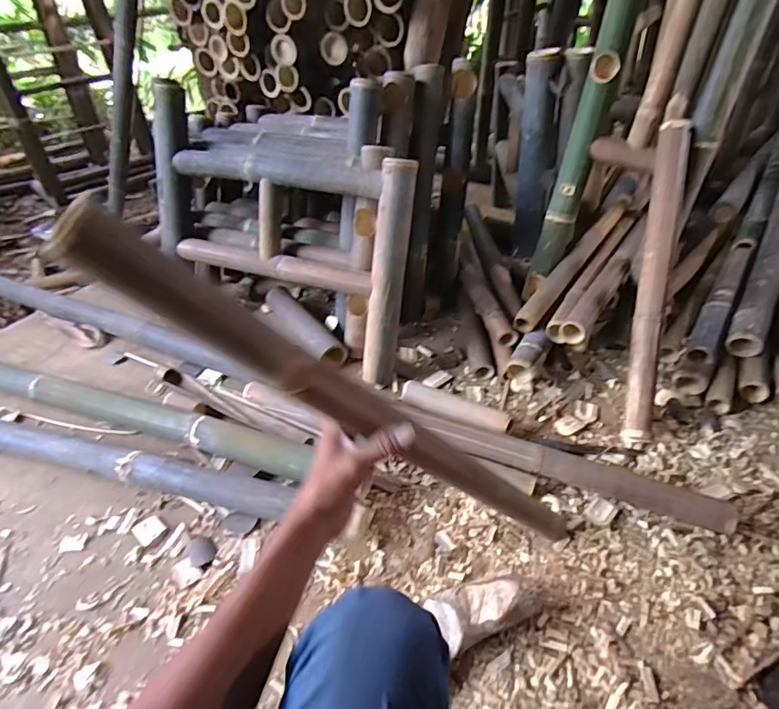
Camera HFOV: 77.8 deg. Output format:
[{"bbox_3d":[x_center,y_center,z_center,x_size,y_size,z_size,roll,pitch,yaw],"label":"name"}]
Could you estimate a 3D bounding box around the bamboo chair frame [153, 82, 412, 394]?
[{"bbox_3d":[-0.229,-0.356,1.265,0.736,0.475,0.474,21,46,26],"label":"bamboo chair frame"}]

